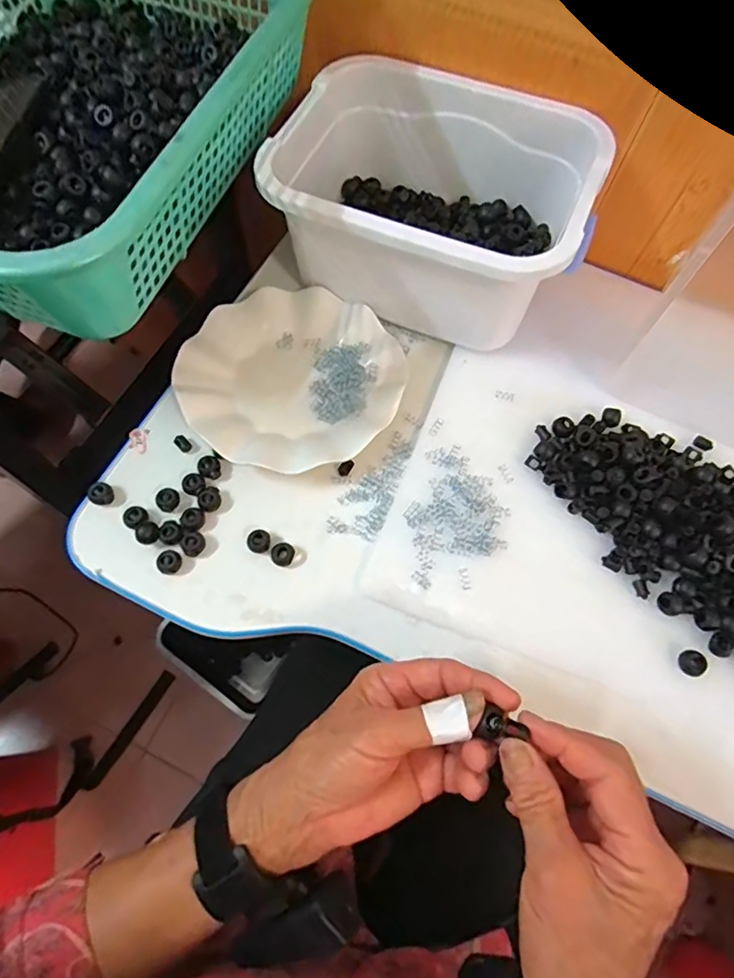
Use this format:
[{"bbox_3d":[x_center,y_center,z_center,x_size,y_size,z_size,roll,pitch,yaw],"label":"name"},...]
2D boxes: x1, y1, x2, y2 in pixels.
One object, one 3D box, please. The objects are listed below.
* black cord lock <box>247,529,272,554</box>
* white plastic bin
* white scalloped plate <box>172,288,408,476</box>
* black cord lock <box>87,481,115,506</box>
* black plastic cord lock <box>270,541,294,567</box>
[{"bbox_3d":[-0.082,0.041,0.414,0.018,0.012,0.018,1,67,-3],"label":"black cord lock"},{"bbox_3d":[0.049,-0.242,0.460,0.245,0.119,0.188,19,68,5],"label":"white plastic bin"},{"bbox_3d":[-0.064,-0.098,0.456,0.179,0.032,0.174,1,67,-3],"label":"white scalloped plate"},{"bbox_3d":[-0.207,0.004,0.418,0.015,0.013,0.018,32,70,10],"label":"black cord lock"},{"bbox_3d":[-0.065,0.050,0.410,0.017,0.007,0.018,-4,68,-5],"label":"black plastic cord lock"}]

